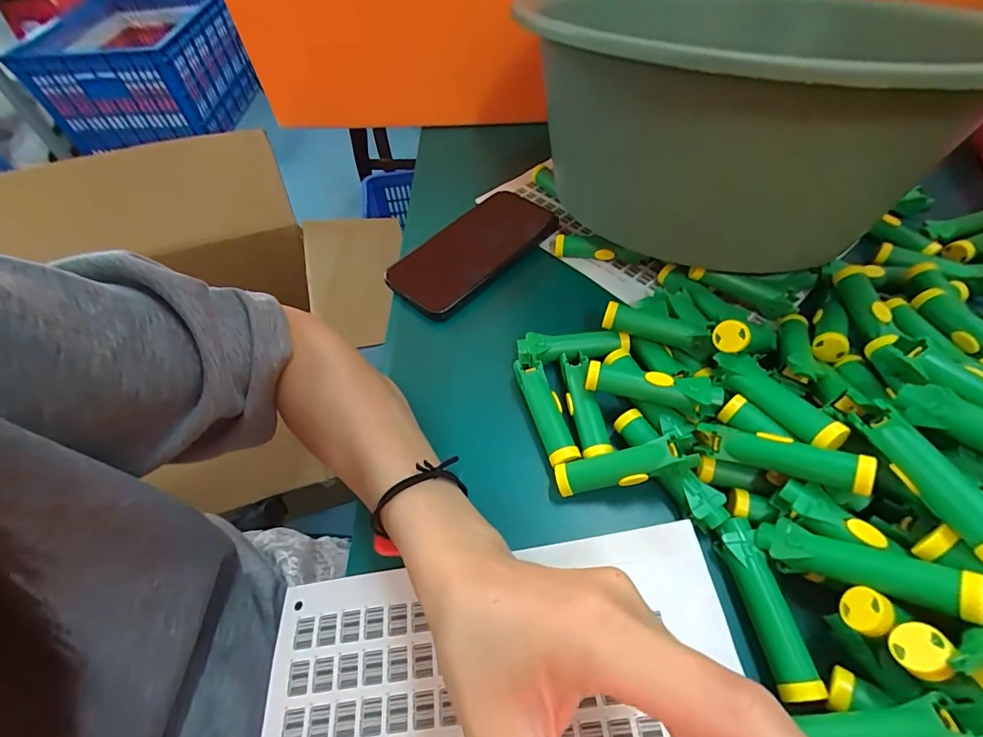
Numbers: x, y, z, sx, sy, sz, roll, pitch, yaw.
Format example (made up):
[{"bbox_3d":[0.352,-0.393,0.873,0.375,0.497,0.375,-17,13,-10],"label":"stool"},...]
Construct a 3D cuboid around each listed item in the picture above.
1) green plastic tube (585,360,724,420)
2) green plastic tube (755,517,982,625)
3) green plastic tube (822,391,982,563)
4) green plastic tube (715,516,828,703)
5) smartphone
[{"bbox_3d":[0.102,0.013,0.278,0.080,0.016,0.020,8,57,10],"label":"green plastic tube"},{"bbox_3d":[0.173,0.094,0.206,0.080,0.016,0.021,3,48,47],"label":"green plastic tube"},{"bbox_3d":[0.204,0.045,0.208,0.021,0.023,0.094,-9,40,-2],"label":"green plastic tube"},{"bbox_3d":[0.138,0.120,0.224,0.018,0.015,0.079,-8,55,-1],"label":"green plastic tube"},{"bbox_3d":[-0.014,-0.112,0.402,0.075,0.008,0.169,36,64,25],"label":"smartphone"}]

